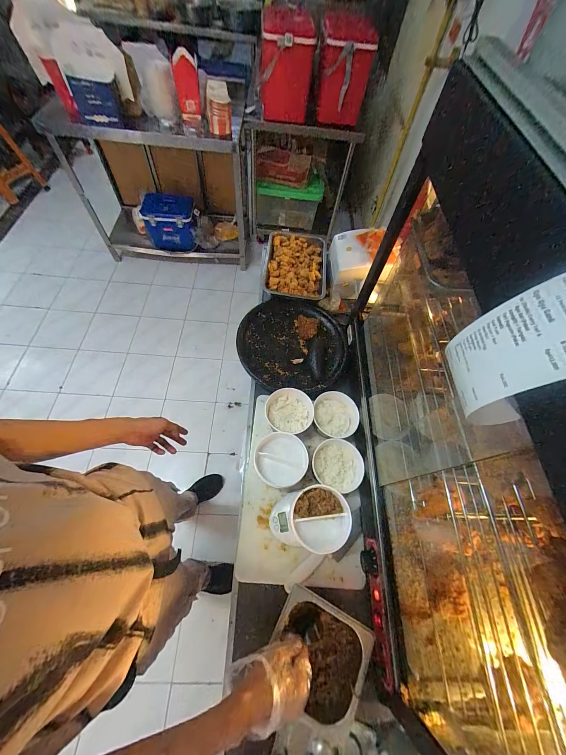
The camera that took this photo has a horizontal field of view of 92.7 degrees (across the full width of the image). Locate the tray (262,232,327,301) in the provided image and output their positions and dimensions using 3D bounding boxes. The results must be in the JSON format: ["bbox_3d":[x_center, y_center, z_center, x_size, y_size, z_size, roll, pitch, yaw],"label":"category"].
[{"bbox_3d":[0.044,-0.395,0.947,0.215,0.068,0.284,4,63,-1],"label":"tray"}]

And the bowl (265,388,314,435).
[{"bbox_3d":[0.020,0.092,0.732,0.126,0.045,0.119,1,63,-2],"label":"bowl"}]

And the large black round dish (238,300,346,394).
[{"bbox_3d":[0.029,-0.098,0.848,0.328,0.053,0.319,1,63,-2],"label":"large black round dish"}]

